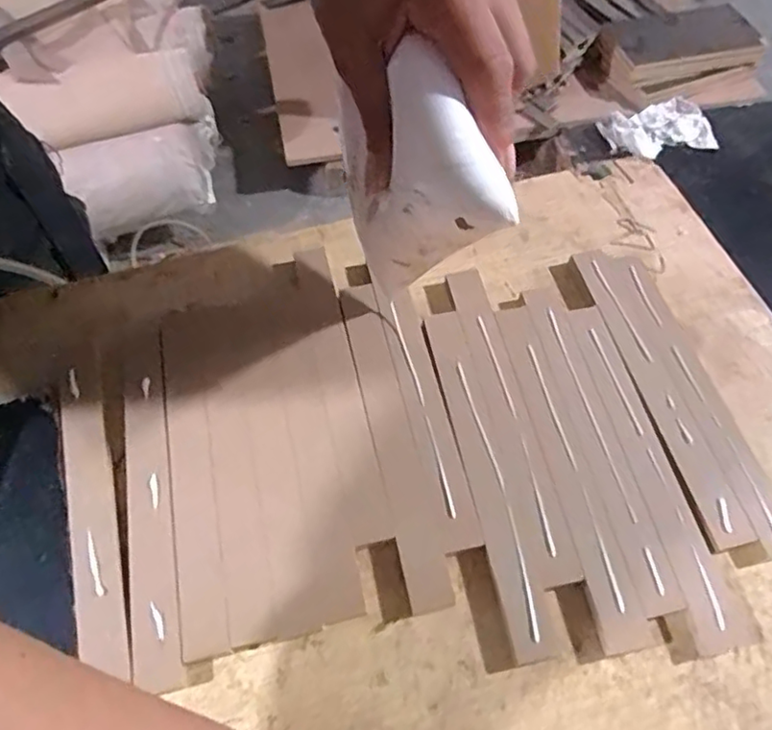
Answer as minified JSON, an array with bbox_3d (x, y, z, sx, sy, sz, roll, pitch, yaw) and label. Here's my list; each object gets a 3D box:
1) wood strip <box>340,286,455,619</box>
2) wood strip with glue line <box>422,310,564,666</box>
[{"bbox_3d":[0.002,0.031,0.313,0.022,0.004,0.180,-11,60,-6],"label":"wood strip"},{"bbox_3d":[0.048,0.048,0.303,0.022,0.004,0.179,-11,60,-6],"label":"wood strip with glue line"}]

